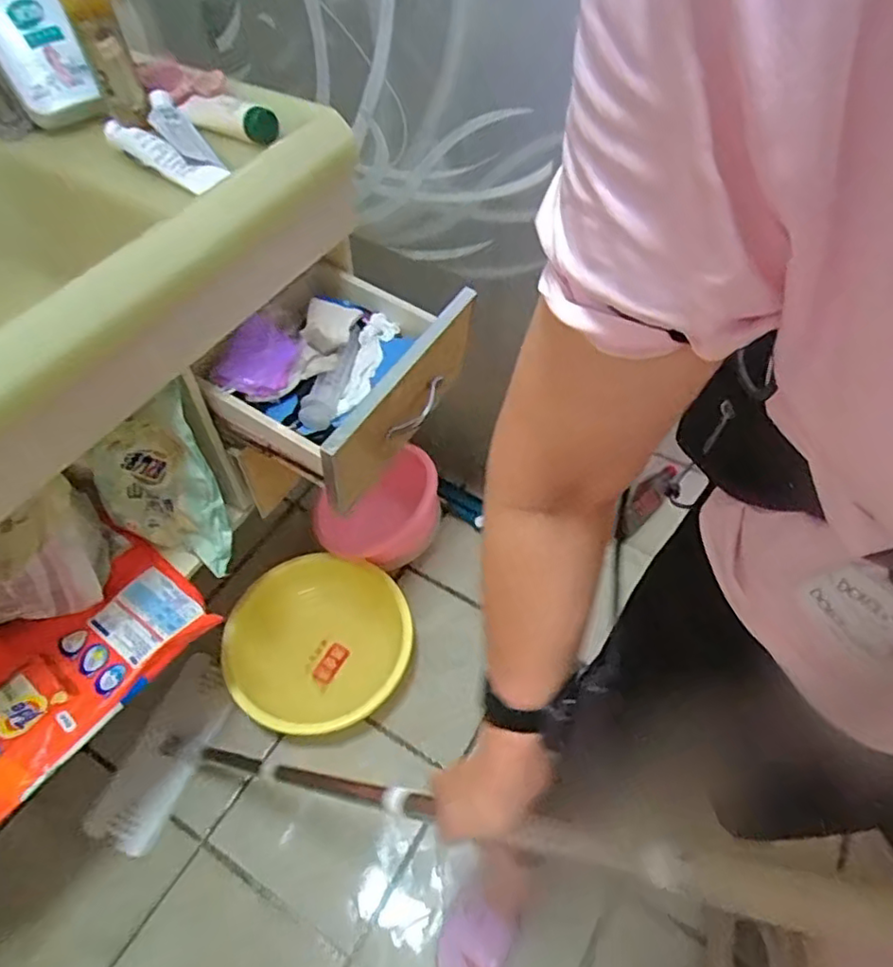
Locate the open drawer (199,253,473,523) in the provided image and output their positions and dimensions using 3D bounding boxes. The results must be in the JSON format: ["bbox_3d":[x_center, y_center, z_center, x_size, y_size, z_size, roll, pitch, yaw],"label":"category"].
[{"bbox_3d":[-0.140,-0.154,0.842,0.240,0.143,0.306,29,59,19],"label":"open drawer"}]

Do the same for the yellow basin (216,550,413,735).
[{"bbox_3d":[-0.236,0.294,1.159,0.314,0.102,0.317,0,54,0],"label":"yellow basin"}]

